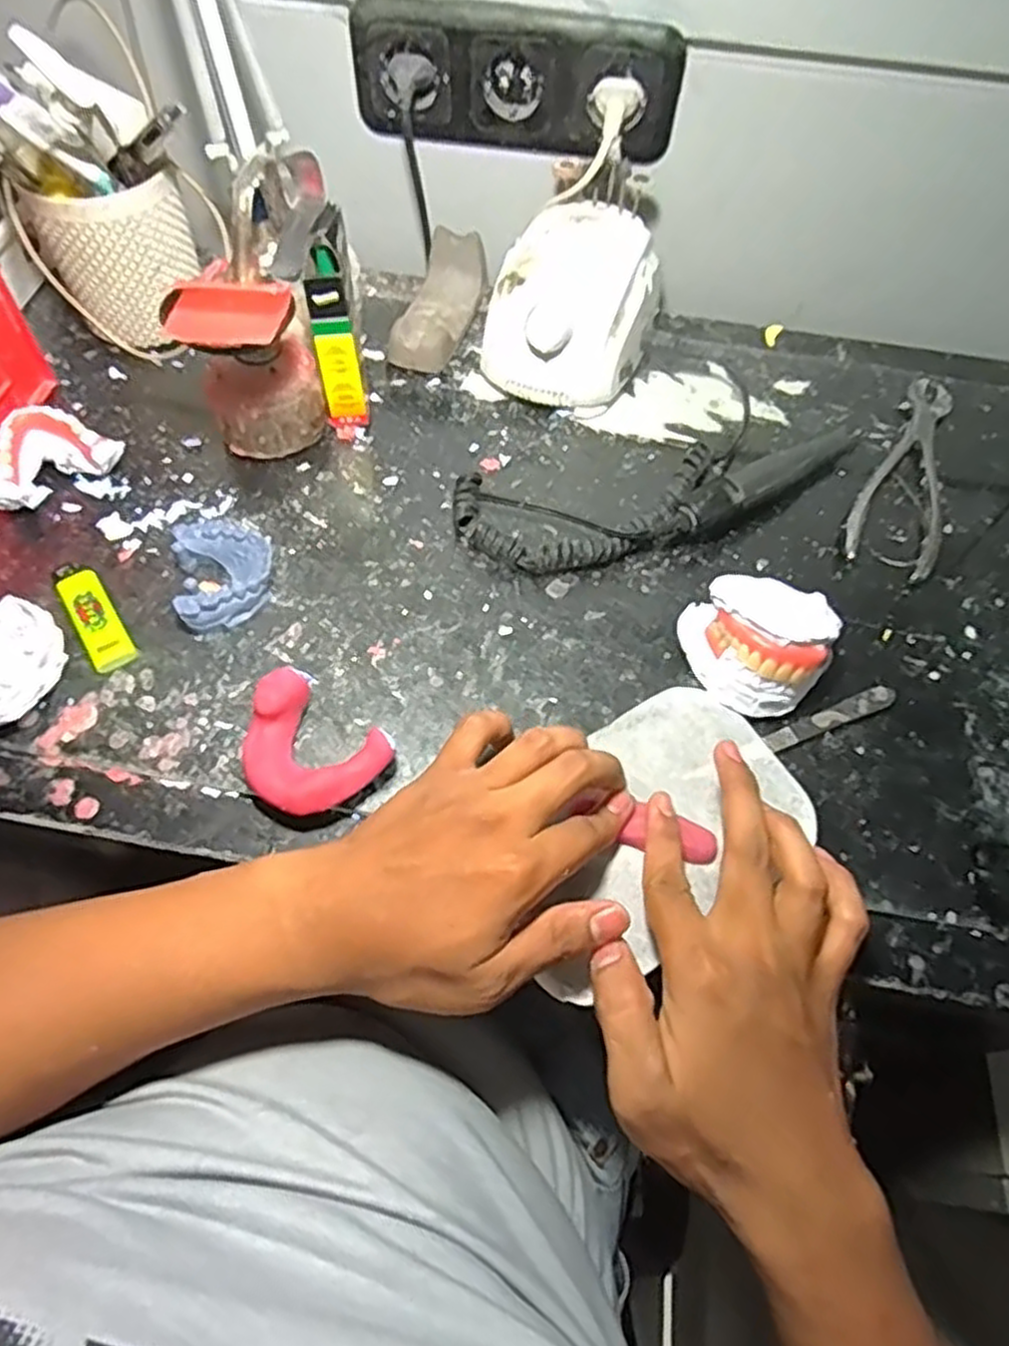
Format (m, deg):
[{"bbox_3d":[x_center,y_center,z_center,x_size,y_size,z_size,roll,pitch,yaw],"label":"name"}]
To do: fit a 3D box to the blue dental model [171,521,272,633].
[{"bbox_3d":[-0.166,-0.060,0.455,0.053,0.022,0.071,-10,61,-9],"label":"blue dental model"}]

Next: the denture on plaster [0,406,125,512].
[{"bbox_3d":[-0.292,-0.133,0.486,0.055,0.033,0.078,37,64,17],"label":"denture on plaster"}]

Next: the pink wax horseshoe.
[{"bbox_3d":[-0.103,0.042,0.395,0.076,0.029,0.058,33,63,15],"label":"pink wax horseshoe"}]

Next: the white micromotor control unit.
[{"bbox_3d":[0.049,-0.262,0.553,0.111,0.080,0.137,23,61,10],"label":"white micromotor control unit"}]

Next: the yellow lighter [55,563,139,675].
[{"bbox_3d":[-0.236,-0.032,0.443,0.024,0.012,0.076,-31,66,-19],"label":"yellow lighter"}]

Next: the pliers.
[{"bbox_3d":[0.284,-0.142,0.532,0.057,0.011,0.200,25,61,11],"label":"pliers"}]

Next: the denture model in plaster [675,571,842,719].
[{"bbox_3d":[0.140,-0.019,0.430,0.078,0.050,0.069,34,63,16],"label":"denture model in plaster"}]

